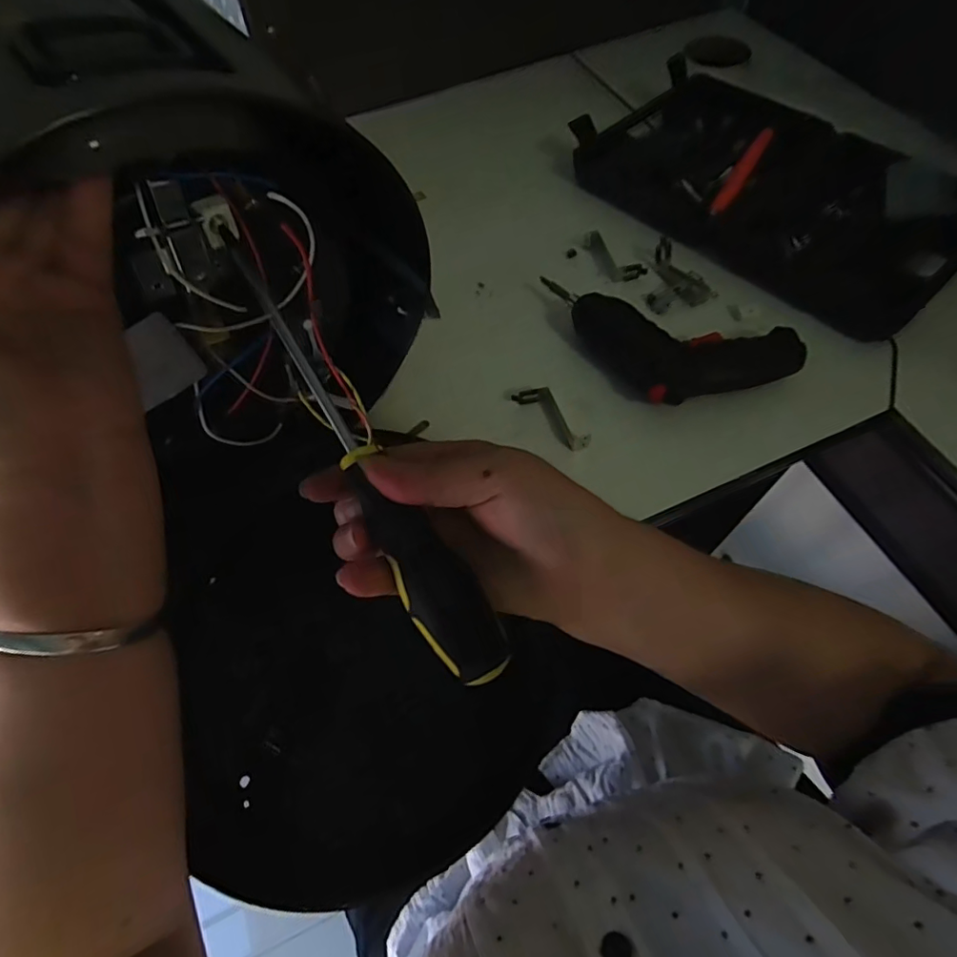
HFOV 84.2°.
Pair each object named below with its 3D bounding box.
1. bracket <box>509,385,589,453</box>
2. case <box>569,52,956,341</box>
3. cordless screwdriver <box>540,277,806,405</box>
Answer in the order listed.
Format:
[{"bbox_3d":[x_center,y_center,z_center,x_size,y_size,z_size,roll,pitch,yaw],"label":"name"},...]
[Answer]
[{"bbox_3d":[0.057,-0.048,0.402,0.019,0.015,0.068,-40,66,-17],"label":"bracket"},{"bbox_3d":[0.270,-0.276,0.499,0.199,0.042,0.339,-40,66,-17],"label":"case"},{"bbox_3d":[0.152,-0.122,0.424,0.122,0.039,0.162,-27,63,-10],"label":"cordless screwdriver"}]

